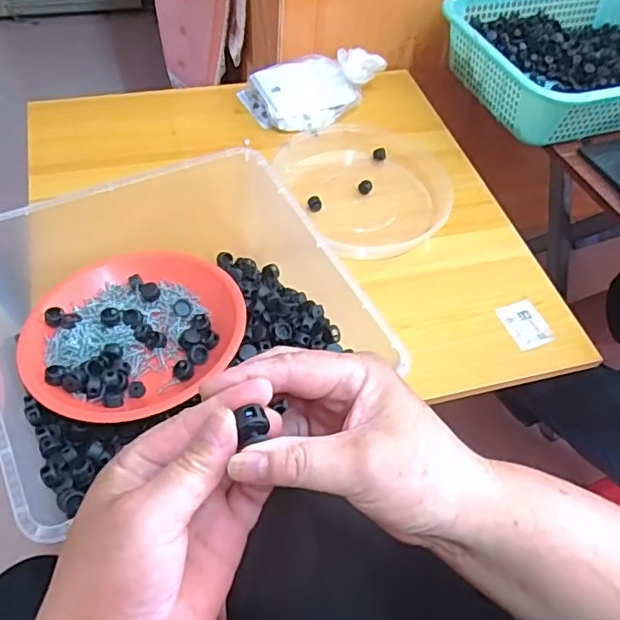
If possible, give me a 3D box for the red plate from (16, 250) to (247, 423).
[{"bbox_3d":[-0.156,0.018,0.532,0.186,0.028,0.171,2,53,-3],"label":"red plate"}]

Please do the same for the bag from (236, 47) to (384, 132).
[{"bbox_3d":[0.016,-0.338,0.913,0.216,0.052,0.115,-20,57,-18],"label":"bag"}]

